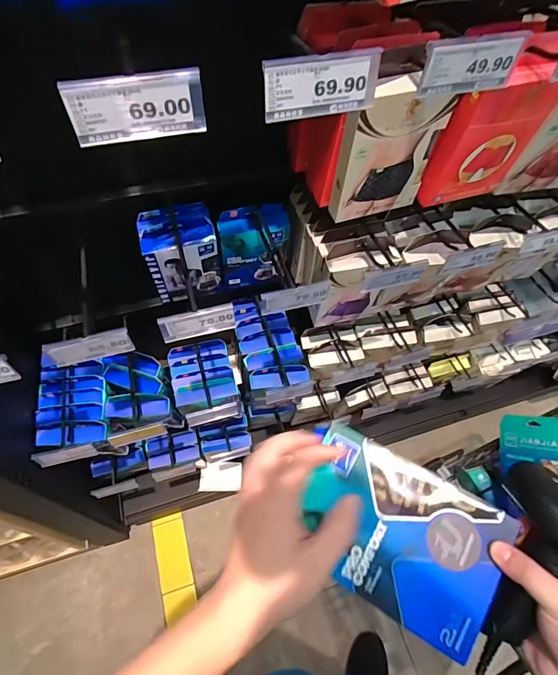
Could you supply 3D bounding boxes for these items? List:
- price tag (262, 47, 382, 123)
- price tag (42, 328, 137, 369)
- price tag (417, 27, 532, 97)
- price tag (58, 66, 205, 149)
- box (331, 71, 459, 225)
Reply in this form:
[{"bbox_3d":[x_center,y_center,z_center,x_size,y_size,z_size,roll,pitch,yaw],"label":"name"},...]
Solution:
[{"bbox_3d":[0.037,-0.215,0.345,0.101,0.045,0.004,-13,51,-9],"label":"price tag"},{"bbox_3d":[-0.249,0.014,0.525,0.107,0.049,0.010,-16,52,-13],"label":"price tag"},{"bbox_3d":[0.178,-0.252,0.372,0.096,0.048,0.008,-11,58,-9],"label":"price tag"},{"bbox_3d":[-0.109,-0.178,0.314,0.100,0.045,0.008,-13,58,-11],"label":"price tag"},{"bbox_3d":[0.149,-0.245,0.540,0.137,0.183,0.037,-15,59,-12],"label":"box"}]

